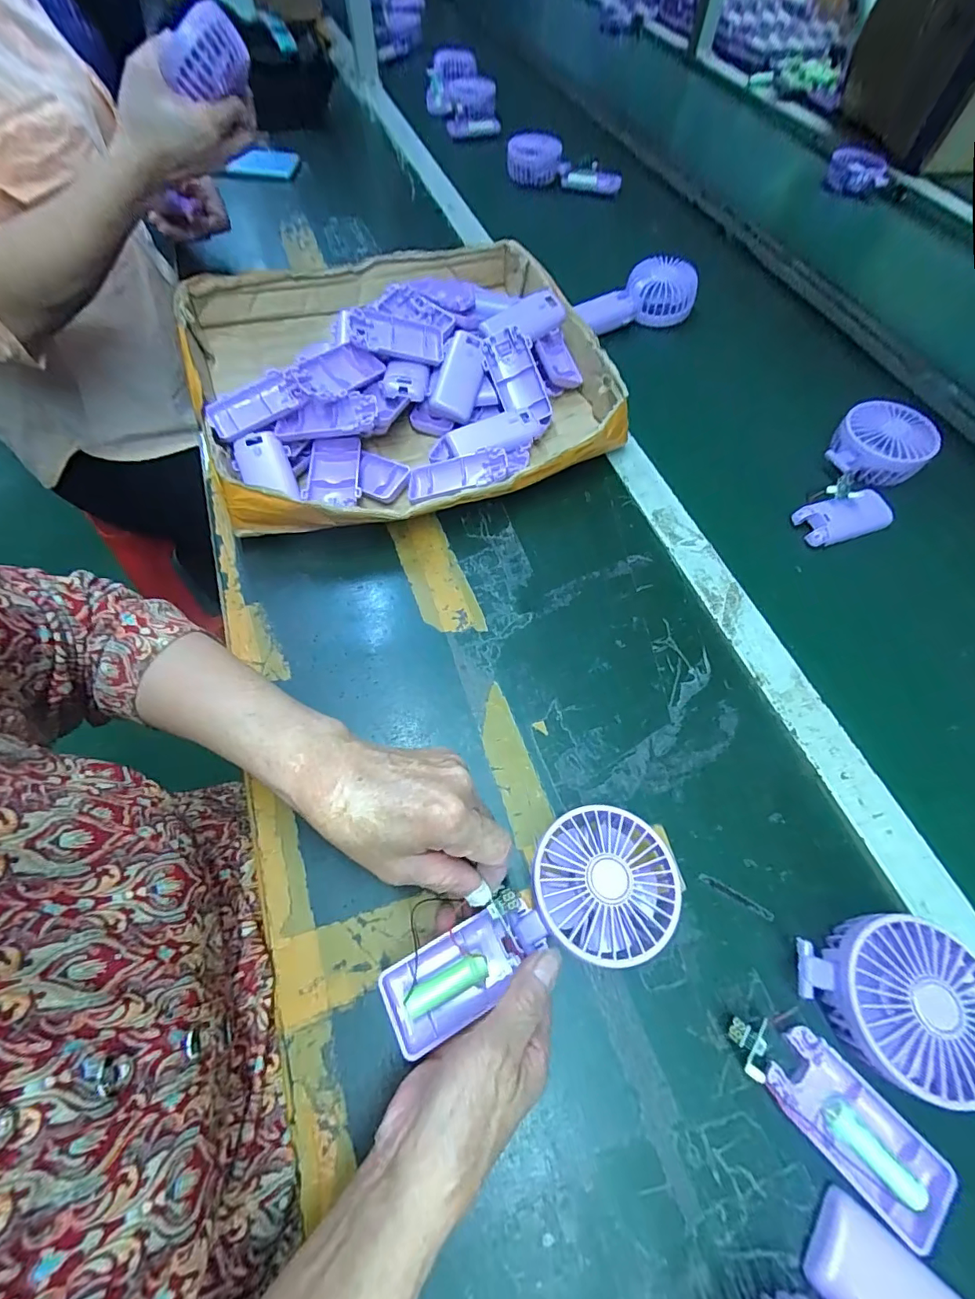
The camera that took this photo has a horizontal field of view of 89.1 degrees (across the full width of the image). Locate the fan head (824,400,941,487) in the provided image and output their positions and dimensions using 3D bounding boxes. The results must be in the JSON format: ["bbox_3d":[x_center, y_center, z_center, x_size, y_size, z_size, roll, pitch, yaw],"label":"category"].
[{"bbox_3d":[0.404,-0.210,0.513,0.088,0.049,0.089,39,67,17],"label":"fan head"}]

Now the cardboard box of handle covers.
[{"bbox_3d":[-0.091,-0.297,0.522,0.390,0.070,0.395,-16,64,-11],"label":"cardboard box of handle covers"}]

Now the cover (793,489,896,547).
[{"bbox_3d":[0.345,-0.128,0.479,0.091,0.017,0.042,-17,84,-5],"label":"cover"}]

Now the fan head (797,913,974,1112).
[{"bbox_3d":[0.233,0.202,0.287,0.098,0.041,0.083,7,62,1],"label":"fan head"}]

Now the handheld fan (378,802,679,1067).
[{"bbox_3d":[0.027,0.161,0.291,0.180,0.031,0.080,-26,66,-7],"label":"handheld fan"}]

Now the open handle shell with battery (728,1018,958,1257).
[{"bbox_3d":[0.191,0.251,0.274,0.045,0.020,0.117,-40,70,-21],"label":"open handle shell with battery"}]

